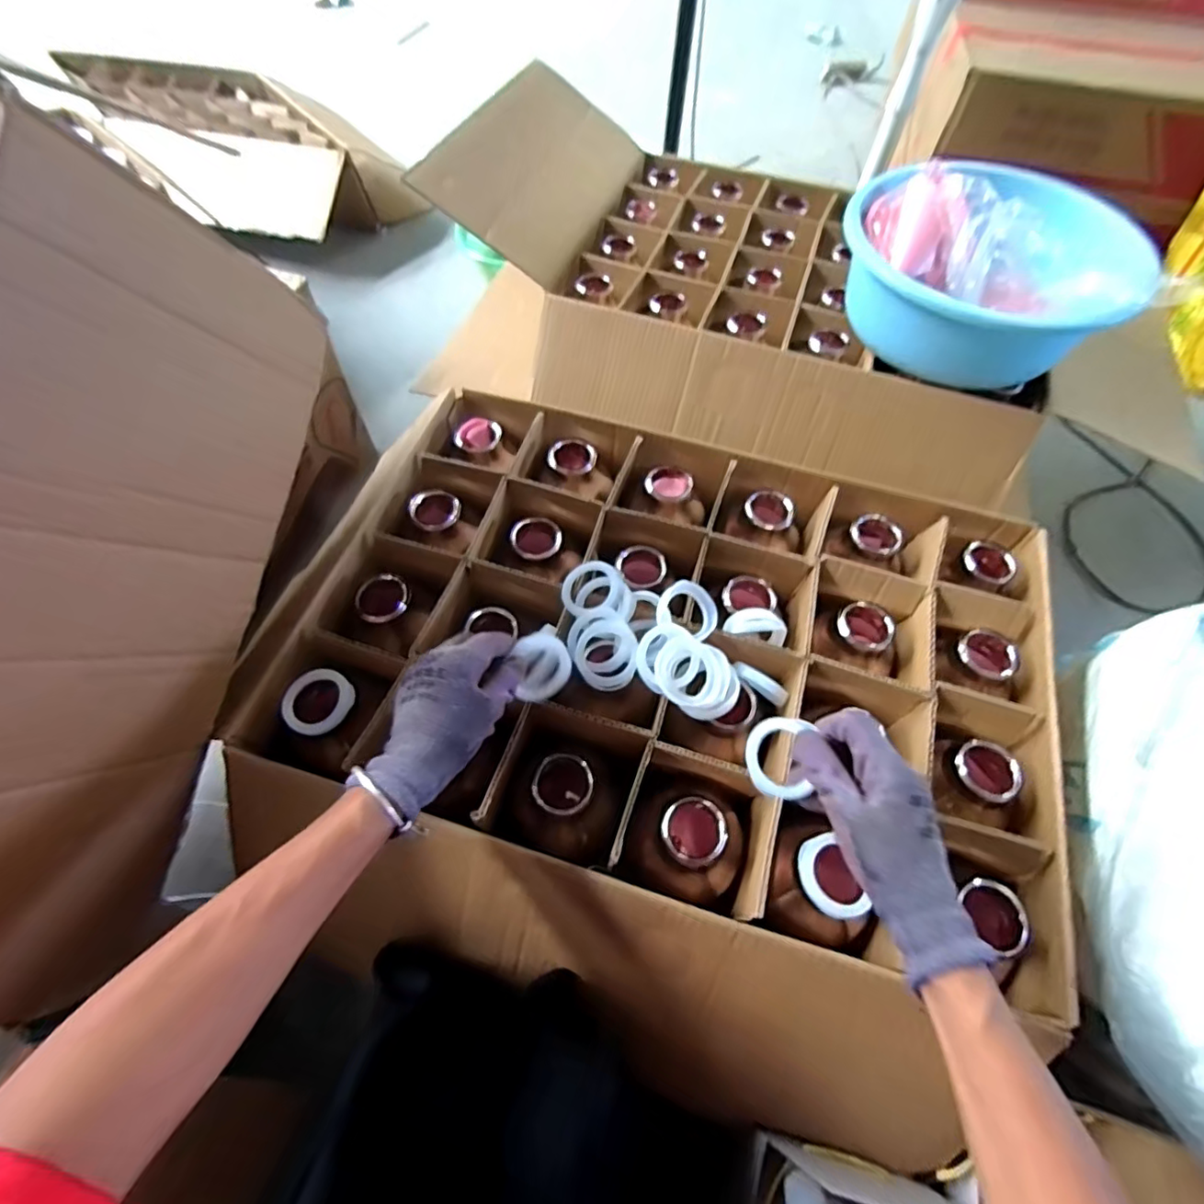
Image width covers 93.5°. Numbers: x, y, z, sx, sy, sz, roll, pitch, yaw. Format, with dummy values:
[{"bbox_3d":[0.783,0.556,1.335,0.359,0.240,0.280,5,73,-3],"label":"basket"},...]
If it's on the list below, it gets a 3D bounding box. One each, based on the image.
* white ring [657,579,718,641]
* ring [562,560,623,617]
[{"bbox_3d":[0.082,0.007,0.532,0.057,0.009,0.057,2,83,-16],"label":"white ring"},{"bbox_3d":[-0.009,-0.015,0.544,0.059,0.009,0.055,-11,62,21],"label":"ring"}]

